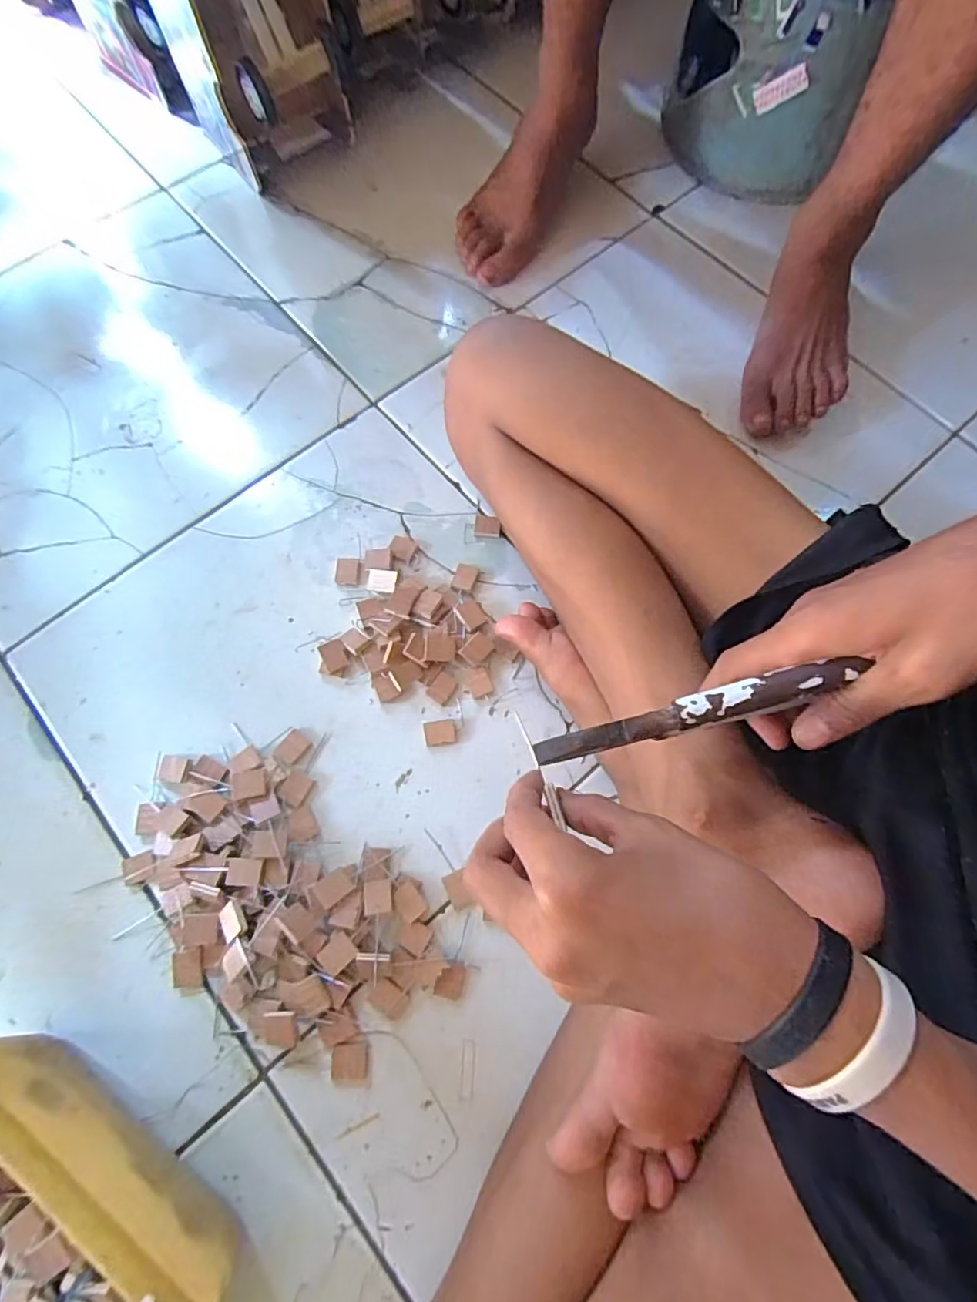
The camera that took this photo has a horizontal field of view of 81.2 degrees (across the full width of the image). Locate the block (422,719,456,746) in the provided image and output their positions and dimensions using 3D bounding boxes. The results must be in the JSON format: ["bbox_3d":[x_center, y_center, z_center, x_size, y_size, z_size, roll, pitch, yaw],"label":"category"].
[{"bbox_3d":[-0.039,0.065,0.458,0.025,0.004,0.020,-10,72,-3],"label":"block"}]

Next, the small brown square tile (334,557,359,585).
[{"bbox_3d":[-0.125,-0.071,0.503,0.021,0.005,0.027,2,72,1],"label":"small brown square tile"}]

